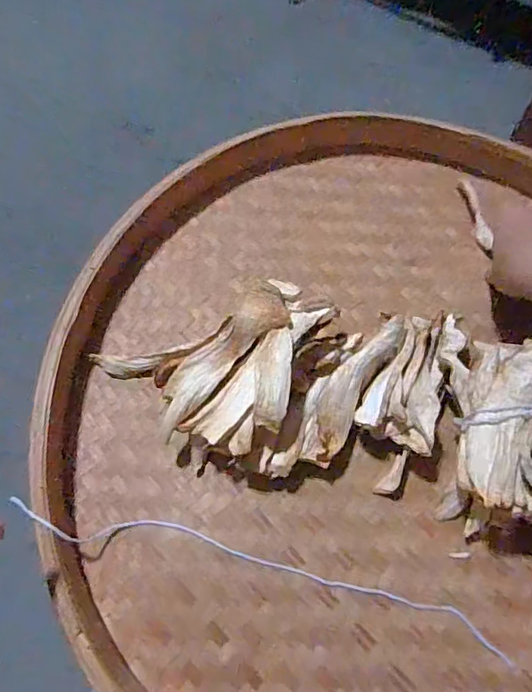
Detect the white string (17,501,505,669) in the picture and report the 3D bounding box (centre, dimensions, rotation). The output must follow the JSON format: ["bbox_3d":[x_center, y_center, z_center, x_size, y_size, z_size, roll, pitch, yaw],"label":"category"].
[{"bbox_3d":[-0.006,0.159,0.366,0.364,0.027,0.030,15,66,5],"label":"white string"}]

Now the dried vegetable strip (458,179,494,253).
[{"bbox_3d":[0.204,-0.131,0.511,0.012,0.014,0.078,-10,75,-6],"label":"dried vegetable strip"}]

